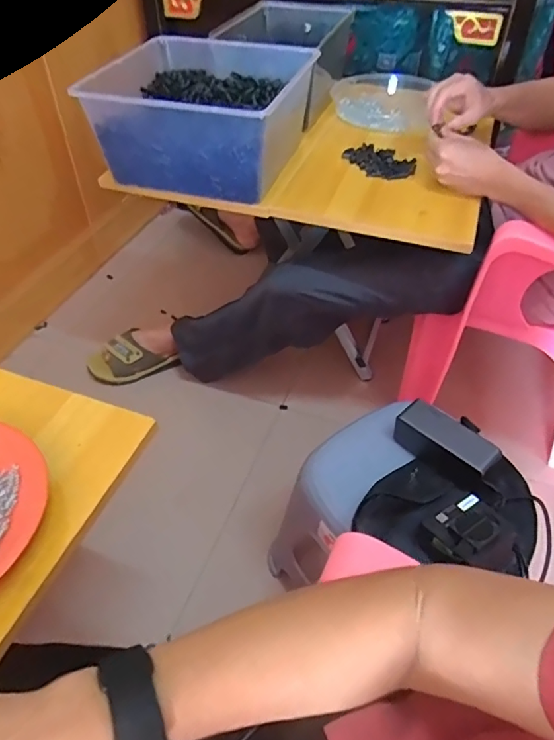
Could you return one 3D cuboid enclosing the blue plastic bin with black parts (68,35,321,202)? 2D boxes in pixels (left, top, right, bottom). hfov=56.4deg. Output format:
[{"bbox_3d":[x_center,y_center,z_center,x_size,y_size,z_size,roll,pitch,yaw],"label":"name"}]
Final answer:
[{"bbox_3d":[-0.120,-0.409,0.833,0.313,0.138,0.309,9,47,8],"label":"blue plastic bin with black parts"}]

